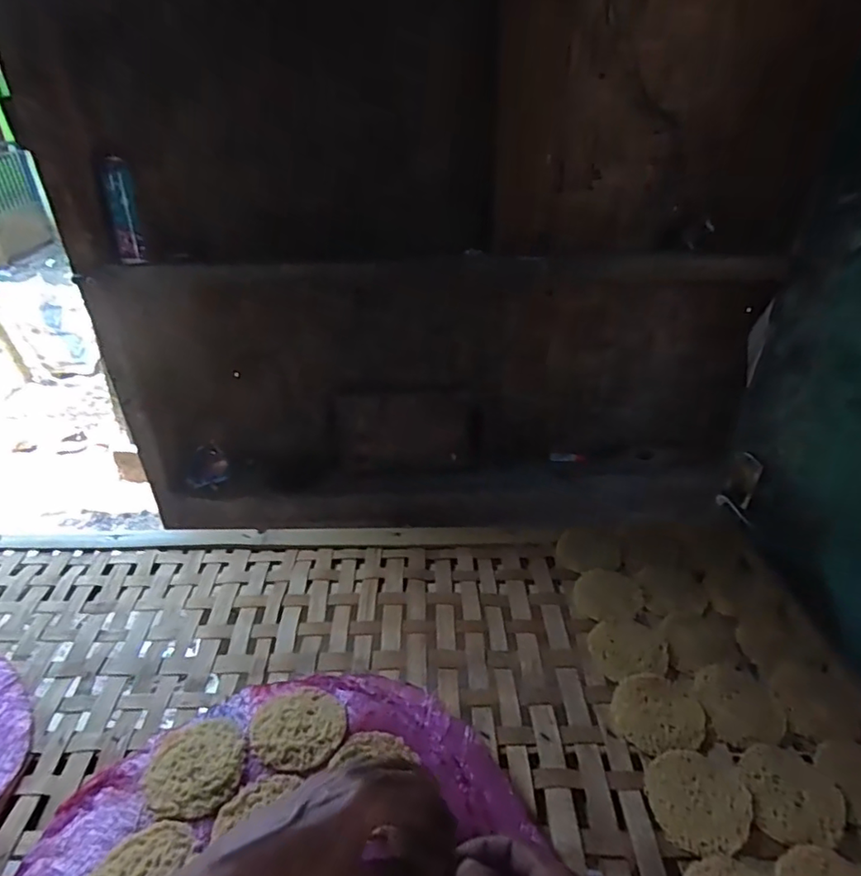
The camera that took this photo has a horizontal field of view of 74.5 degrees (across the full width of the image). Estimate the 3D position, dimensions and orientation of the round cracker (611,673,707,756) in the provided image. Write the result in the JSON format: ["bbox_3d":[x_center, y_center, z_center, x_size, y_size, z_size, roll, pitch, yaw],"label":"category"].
[{"bbox_3d":[0.215,0.264,0.538,0.078,0.009,0.076,-2,33,1],"label":"round cracker"}]

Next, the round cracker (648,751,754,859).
[{"bbox_3d":[0.225,0.302,0.475,0.077,0.004,0.078,-2,33,1],"label":"round cracker"}]

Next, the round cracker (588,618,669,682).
[{"bbox_3d":[0.209,0.221,0.599,0.075,0.006,0.069,-2,33,1],"label":"round cracker"}]

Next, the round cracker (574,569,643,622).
[{"bbox_3d":[0.207,0.181,0.659,0.074,0.006,0.075,-2,33,1],"label":"round cracker"}]

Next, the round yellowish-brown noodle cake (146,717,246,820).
[{"bbox_3d":[-0.190,0.266,0.459,0.072,0.008,0.081,-23,39,-31],"label":"round yellowish-brown noodle cake"}]

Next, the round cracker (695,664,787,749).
[{"bbox_3d":[0.299,0.253,0.543,0.074,0.008,0.076,-2,33,1],"label":"round cracker"}]

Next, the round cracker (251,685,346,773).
[{"bbox_3d":[-0.113,0.248,0.487,0.084,0.016,0.073,24,40,33],"label":"round cracker"}]

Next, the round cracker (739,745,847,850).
[{"bbox_3d":[0.305,0.298,0.476,0.072,0.004,0.078,-2,33,1],"label":"round cracker"}]

